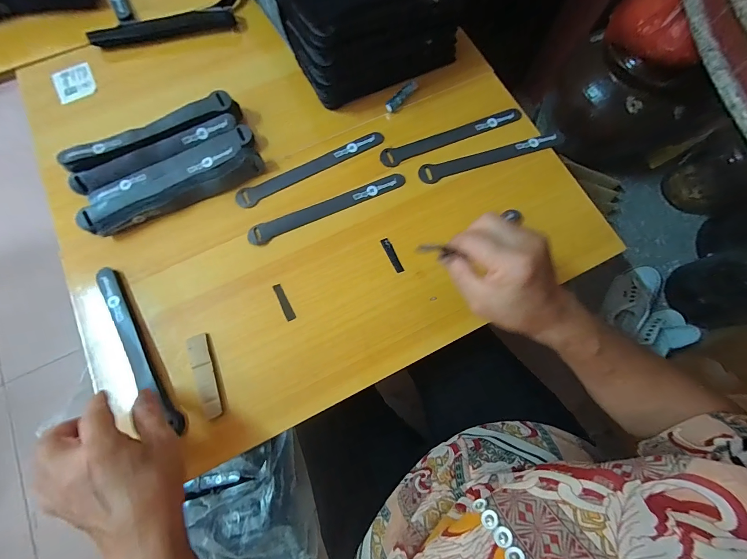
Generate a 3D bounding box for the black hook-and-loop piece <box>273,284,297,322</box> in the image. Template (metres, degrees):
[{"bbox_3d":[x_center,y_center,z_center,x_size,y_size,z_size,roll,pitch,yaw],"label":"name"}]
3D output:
[{"bbox_3d":[-0.099,0.025,0.362,0.009,0.004,0.044,-26,76,-8],"label":"black hook-and-loop piece"}]

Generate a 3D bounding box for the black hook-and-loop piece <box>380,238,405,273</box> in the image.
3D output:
[{"bbox_3d":[0.022,-0.028,0.379,0.010,0.004,0.044,-25,76,-8],"label":"black hook-and-loop piece"}]

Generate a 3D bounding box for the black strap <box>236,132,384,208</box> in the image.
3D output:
[{"bbox_3d":[-0.077,-0.141,0.407,0.195,0.007,0.028,-29,76,-8],"label":"black strap"}]

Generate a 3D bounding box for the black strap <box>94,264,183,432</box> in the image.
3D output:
[{"bbox_3d":[-0.249,0.068,0.343,0.021,0.012,0.196,-32,76,-9],"label":"black strap"}]

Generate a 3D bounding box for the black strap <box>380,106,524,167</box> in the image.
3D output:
[{"bbox_3d":[0.101,-0.186,0.422,0.194,0.007,0.025,-23,75,-7],"label":"black strap"}]

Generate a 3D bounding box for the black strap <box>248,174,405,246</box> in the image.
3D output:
[{"bbox_3d":[-0.053,-0.086,0.390,0.195,0.004,0.024,-22,75,-7],"label":"black strap"}]

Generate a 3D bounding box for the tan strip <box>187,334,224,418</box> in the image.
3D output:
[{"bbox_3d":[-0.175,0.100,0.338,0.020,0.004,0.086,-19,75,-6],"label":"tan strip"}]

